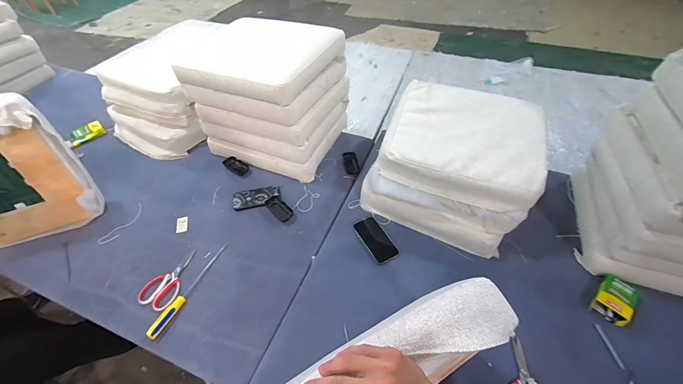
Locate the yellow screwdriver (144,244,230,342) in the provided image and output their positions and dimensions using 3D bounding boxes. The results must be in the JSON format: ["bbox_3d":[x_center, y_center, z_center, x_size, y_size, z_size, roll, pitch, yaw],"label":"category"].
[{"bbox_3d":[-0.429,0.263,0.866,0.029,0.028,0.301,15,50,14],"label":"yellow screwdriver"}]

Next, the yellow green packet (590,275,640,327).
[{"bbox_3d":[0.706,0.277,0.784,0.082,0.034,0.110,34,57,27],"label":"yellow green packet"}]

